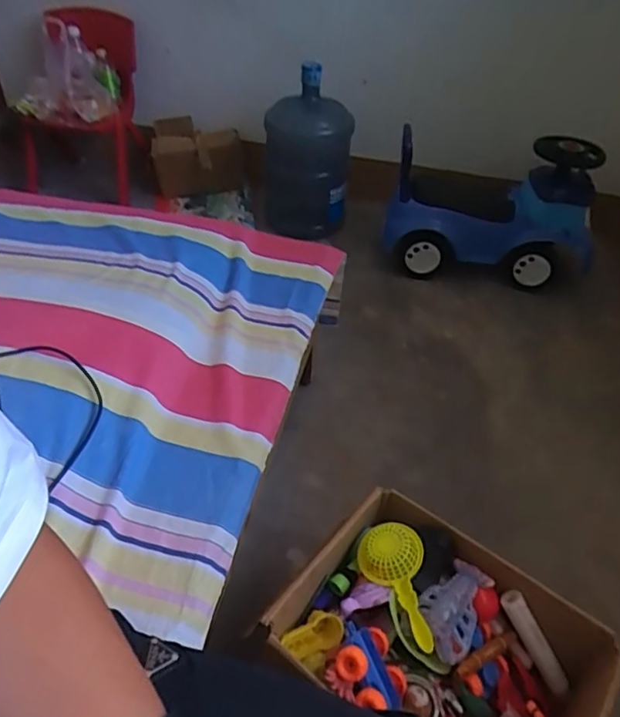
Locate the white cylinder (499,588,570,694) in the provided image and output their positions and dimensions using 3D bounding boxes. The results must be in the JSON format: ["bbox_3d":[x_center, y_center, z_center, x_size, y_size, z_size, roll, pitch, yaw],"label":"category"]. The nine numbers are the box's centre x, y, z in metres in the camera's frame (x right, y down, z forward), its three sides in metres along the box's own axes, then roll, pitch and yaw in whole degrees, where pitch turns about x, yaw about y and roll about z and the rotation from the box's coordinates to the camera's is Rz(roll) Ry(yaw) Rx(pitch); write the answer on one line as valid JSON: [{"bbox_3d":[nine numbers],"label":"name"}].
[{"bbox_3d":[0.297,0.375,0.754,0.021,0.167,0.026,-37,12,-36],"label":"white cylinder"}]

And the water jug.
[{"bbox_3d":[-0.012,-0.587,1.695,0.257,0.495,0.252,1,41,-4],"label":"water jug"}]

